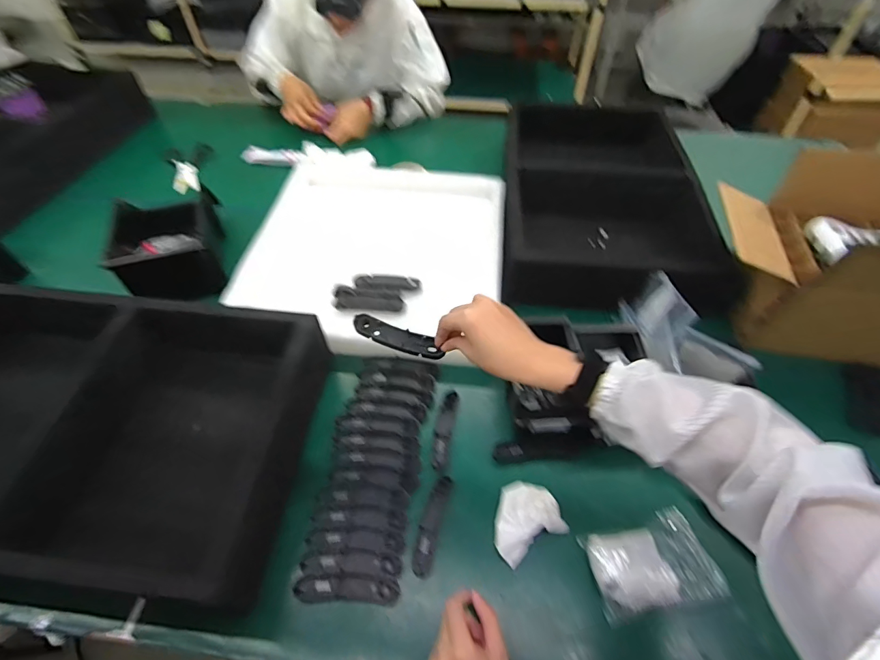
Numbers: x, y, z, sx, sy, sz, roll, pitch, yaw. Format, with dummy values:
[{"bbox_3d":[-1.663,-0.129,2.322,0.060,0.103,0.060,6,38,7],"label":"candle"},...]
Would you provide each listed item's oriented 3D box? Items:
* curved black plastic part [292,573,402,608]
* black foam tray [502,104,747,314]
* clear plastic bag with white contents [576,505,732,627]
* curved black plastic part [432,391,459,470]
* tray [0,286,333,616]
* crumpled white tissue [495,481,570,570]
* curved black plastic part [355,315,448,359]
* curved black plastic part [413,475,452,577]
[{"bbox_3d":[-0.109,0.309,0.511,0.121,0.010,0.031,3,53,1],"label":"curved black plastic part"},{"bbox_3d":[0.331,-0.285,0.909,0.381,0.121,0.576,4,53,2],"label":"black foam tray"},{"bbox_3d":[0.253,0.285,0.522,0.143,0.028,0.095,-11,54,-9],"label":"clear plastic bag with white contents"},{"bbox_3d":[0.007,0.145,0.629,0.024,0.007,0.119,10,54,7],"label":"curved black plastic part"},{"bbox_3d":[-0.472,0.126,0.577,0.570,0.110,0.355,4,53,3],"label":"tray"},{"bbox_3d":[0.106,0.241,0.551,0.092,0.026,0.081,-23,57,-16],"label":"crumpled white tissue"},{"bbox_3d":[-0.054,0.010,0.542,0.120,0.018,0.033,20,56,13],"label":"curved black plastic part"},{"bbox_3d":[-0.011,0.248,0.548,0.026,0.007,0.120,13,54,9],"label":"curved black plastic part"}]

